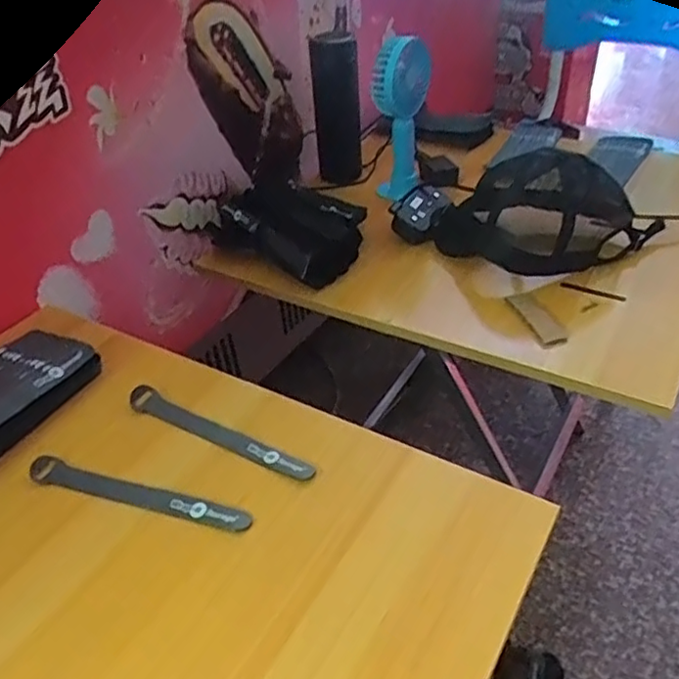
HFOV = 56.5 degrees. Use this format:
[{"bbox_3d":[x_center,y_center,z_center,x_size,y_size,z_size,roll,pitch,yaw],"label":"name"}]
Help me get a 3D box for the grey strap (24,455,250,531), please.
[{"bbox_3d":[-0.162,0.122,0.499,0.194,0.007,0.023,10,46,19],"label":"grey strap"}]

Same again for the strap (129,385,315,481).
[{"bbox_3d":[-0.106,0.079,0.545,0.196,0.007,0.022,19,45,27],"label":"strap"}]

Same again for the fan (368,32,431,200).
[{"bbox_3d":[0.085,-0.287,0.870,0.076,0.240,0.071,-2,39,4],"label":"fan"}]

